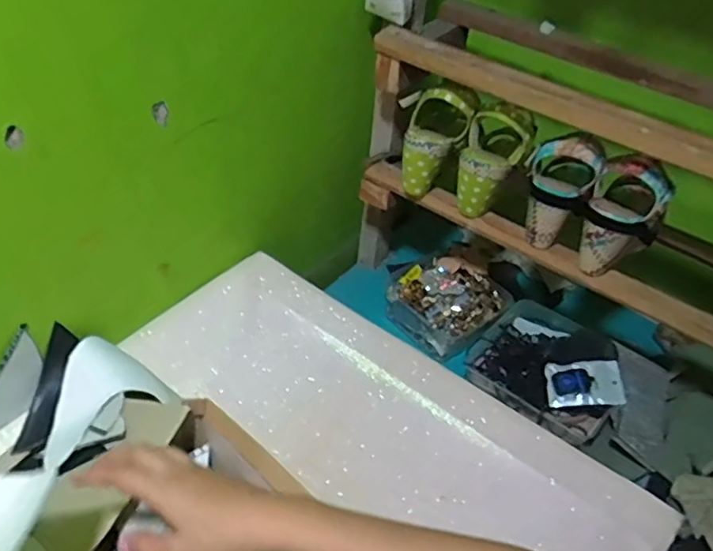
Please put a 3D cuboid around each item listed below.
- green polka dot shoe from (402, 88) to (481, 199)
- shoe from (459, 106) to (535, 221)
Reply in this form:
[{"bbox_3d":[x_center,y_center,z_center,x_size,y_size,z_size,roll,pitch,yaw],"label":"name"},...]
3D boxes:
[{"bbox_3d":[0.095,-0.183,0.806,0.076,0.156,0.061,36,16,28],"label":"green polka dot shoe"},{"bbox_3d":[0.165,-0.149,0.775,0.082,0.149,0.066,30,14,23],"label":"shoe"}]

